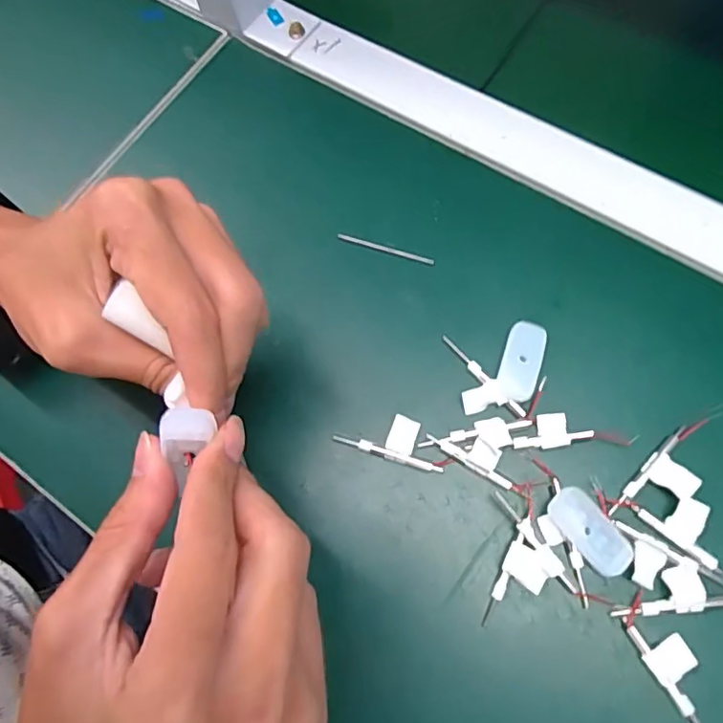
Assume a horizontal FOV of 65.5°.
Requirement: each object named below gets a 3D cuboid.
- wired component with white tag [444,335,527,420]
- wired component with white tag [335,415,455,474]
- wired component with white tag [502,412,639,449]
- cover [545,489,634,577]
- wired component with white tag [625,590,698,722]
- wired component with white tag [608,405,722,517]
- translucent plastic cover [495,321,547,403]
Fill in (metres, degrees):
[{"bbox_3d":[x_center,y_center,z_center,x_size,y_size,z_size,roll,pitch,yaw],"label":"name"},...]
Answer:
[{"bbox_3d":[0.057,0.012,0.290,0.021,0.005,0.056,-39,74,-8],"label":"wired component with white tag"},{"bbox_3d":[0.018,0.039,0.287,0.059,0.008,0.022,16,74,9],"label":"wired component with white tag"},{"bbox_3d":[0.104,0.035,0.282,0.060,0.005,0.017,-3,72,3],"label":"wired component with white tag"},{"bbox_3d":[0.107,0.080,0.263,0.020,0.004,0.043,-43,79,10],"label":"cover"},{"bbox_3d":[0.138,0.134,0.248,0.020,0.004,0.060,-30,73,-5],"label":"wired component with white tag"},{"bbox_3d":[0.153,0.051,0.270,0.075,0.005,0.023,-43,74,-9],"label":"wired component with white tag"},{"bbox_3d":[0.083,0.000,0.289,0.020,0.009,0.040,17,74,10],"label":"translucent plastic cover"}]

